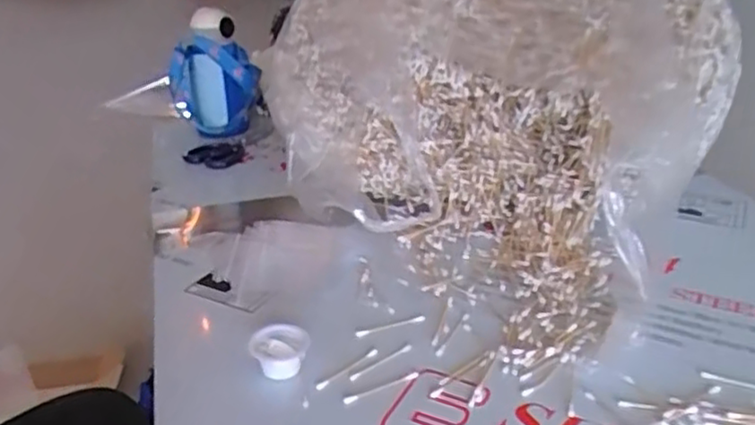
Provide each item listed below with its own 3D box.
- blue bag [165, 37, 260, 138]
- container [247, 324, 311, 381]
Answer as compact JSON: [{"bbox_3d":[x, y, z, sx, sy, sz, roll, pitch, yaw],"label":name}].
[{"bbox_3d":[-0.284,-0.219,1.190,0.156,0.156,0.071,-6,26,-12],"label":"blue bag"},{"bbox_3d":[-0.088,0.127,0.617,0.053,0.028,0.047,-7,28,-11],"label":"container"}]

